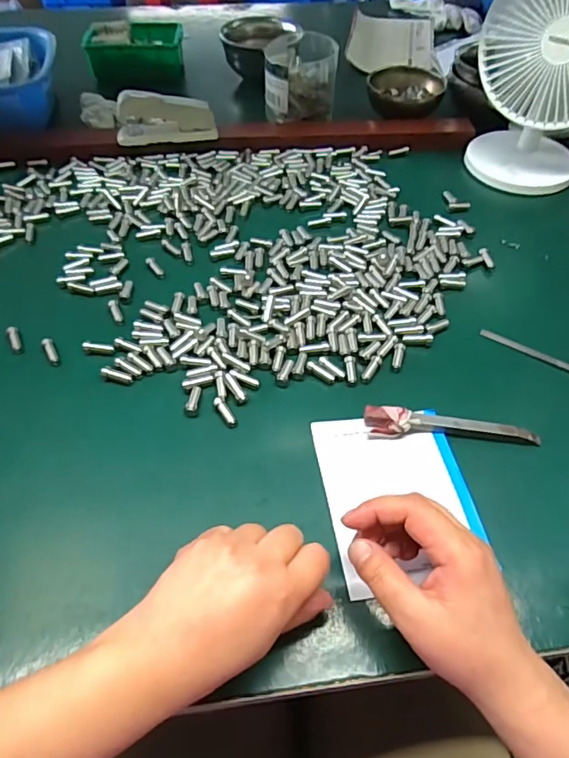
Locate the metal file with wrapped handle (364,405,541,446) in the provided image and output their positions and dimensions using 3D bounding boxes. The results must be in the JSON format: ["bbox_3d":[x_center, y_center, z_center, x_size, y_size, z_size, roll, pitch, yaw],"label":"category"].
[{"bbox_3d":[0.133,0.042,0.418,0.136,0.017,0.021,8,52,5],"label":"metal file with wrapped handle"}]

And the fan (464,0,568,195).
[{"bbox_3d":[0.308,-0.355,0.608,0.164,0.220,0.116,18,53,13],"label":"fan"}]

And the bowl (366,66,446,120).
[{"bbox_3d":[0.178,-0.420,0.778,0.110,0.047,0.110,1,51,-1],"label":"bowl"}]

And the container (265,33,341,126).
[{"bbox_3d":[0.023,-0.432,0.752,0.101,0.082,0.106,-2,51,-3],"label":"container"}]

